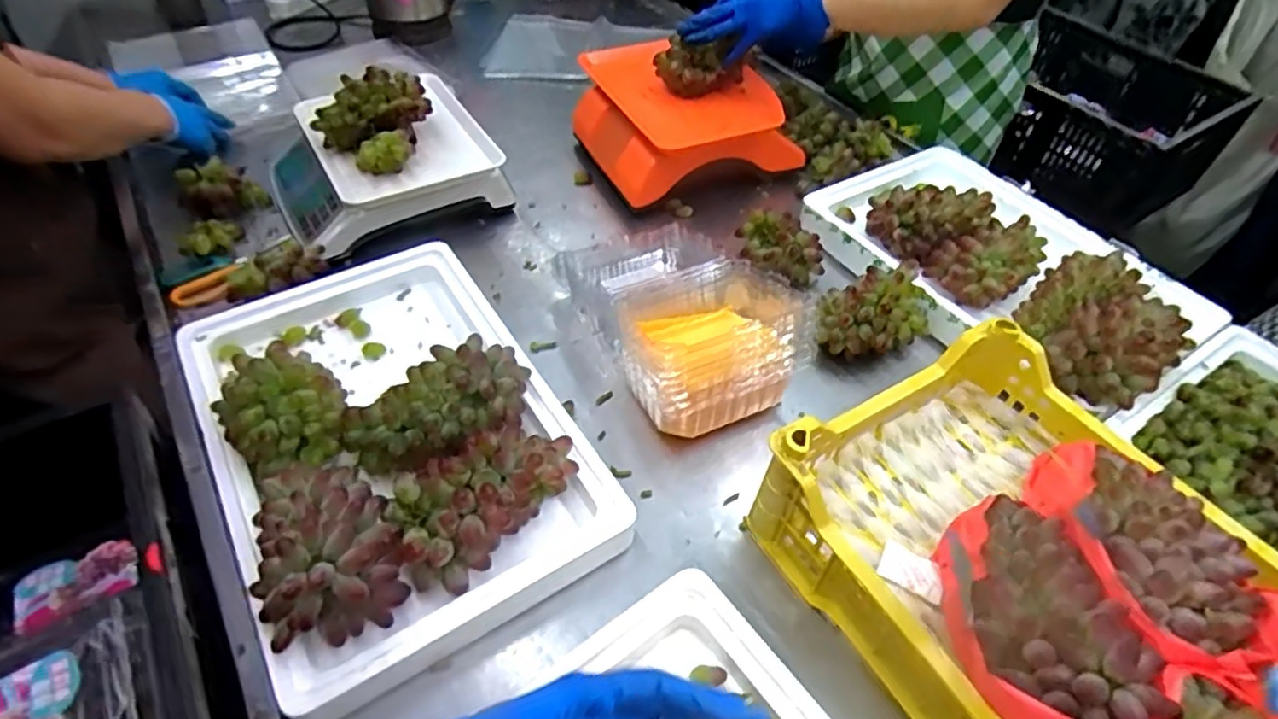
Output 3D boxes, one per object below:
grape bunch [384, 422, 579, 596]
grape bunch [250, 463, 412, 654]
[{"bbox_3d":[-0.129,0.108,0.555,0.084,0.054,0.166,36,55,25],"label":"grape bunch"},{"bbox_3d":[-0.242,0.136,0.503,0.103,0.079,0.134,-18,52,-19],"label":"grape bunch"}]

